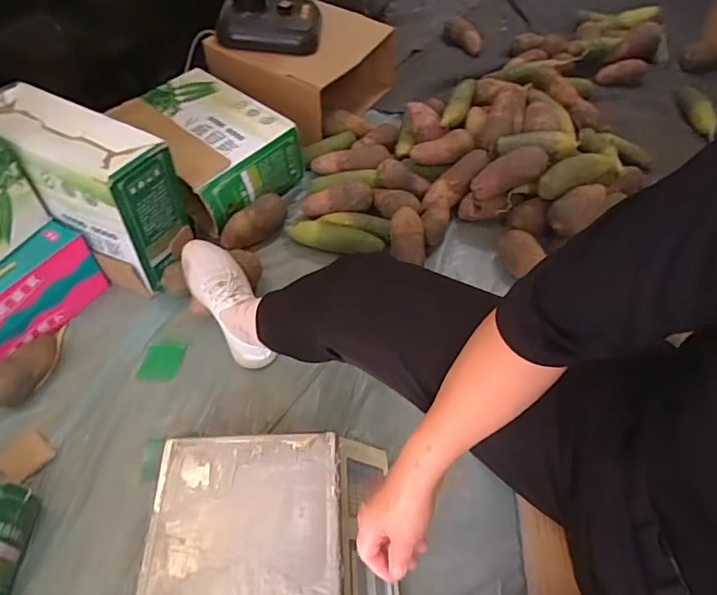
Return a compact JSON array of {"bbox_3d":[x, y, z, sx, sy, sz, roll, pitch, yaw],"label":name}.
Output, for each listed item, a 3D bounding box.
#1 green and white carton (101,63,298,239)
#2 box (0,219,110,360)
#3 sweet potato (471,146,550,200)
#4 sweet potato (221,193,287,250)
[{"bbox_3d":[-0.332,-0.331,1.108,0.381,0.133,0.263,38,60,25],"label":"green and white carton"},{"bbox_3d":[-0.575,0.033,0.826,0.074,0.126,0.332,24,55,16],"label":"box"},{"bbox_3d":[0.307,-0.253,1.023,0.162,0.052,0.066,-27,56,1],"label":"sweet potato"},{"bbox_3d":[-0.209,-0.156,1.035,0.064,0.062,0.150,32,57,21],"label":"sweet potato"}]

